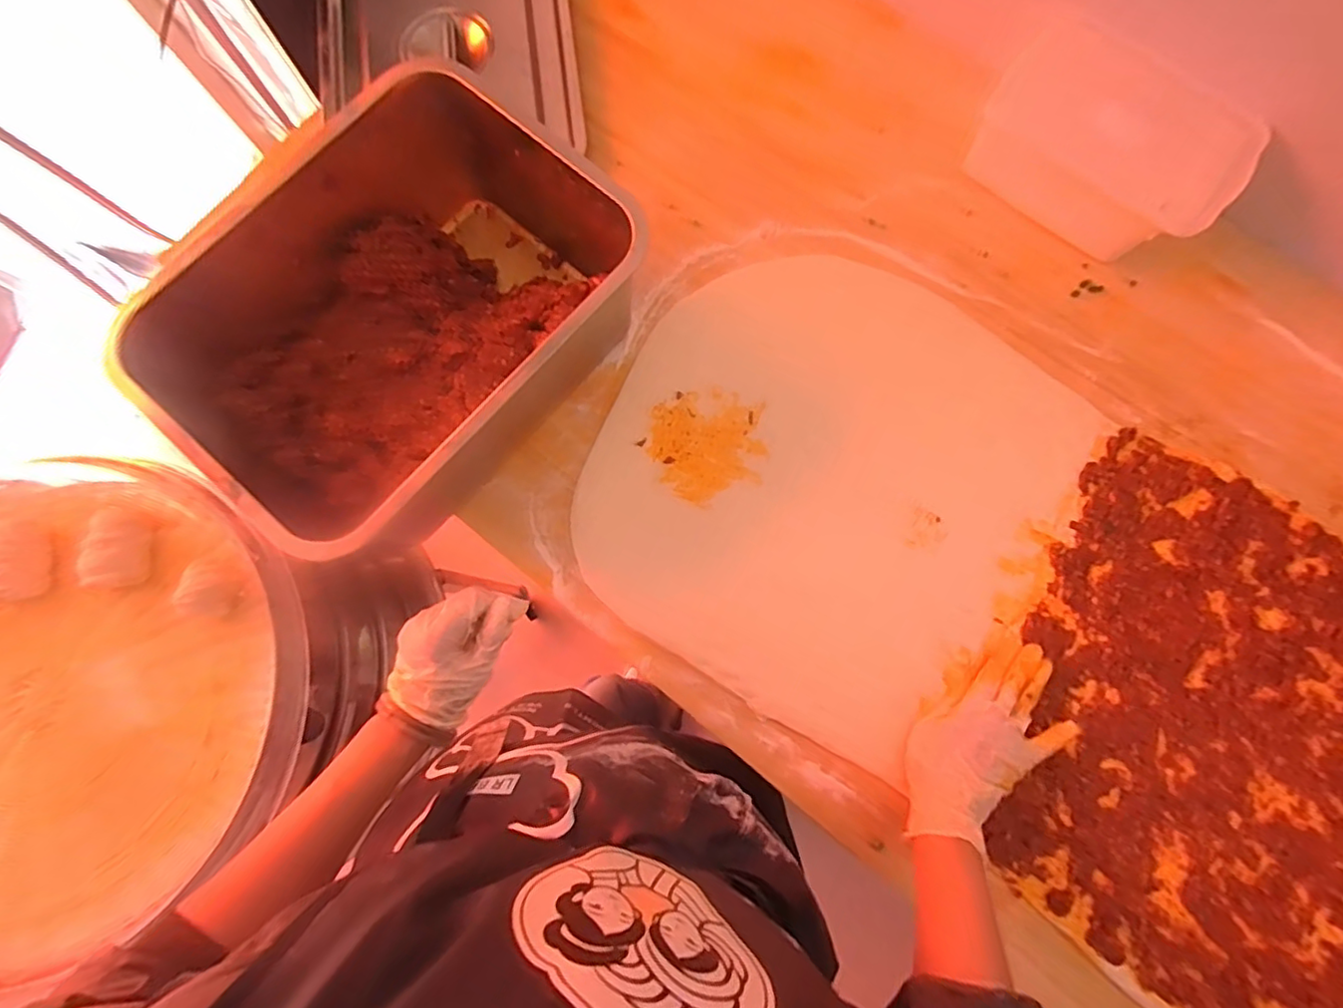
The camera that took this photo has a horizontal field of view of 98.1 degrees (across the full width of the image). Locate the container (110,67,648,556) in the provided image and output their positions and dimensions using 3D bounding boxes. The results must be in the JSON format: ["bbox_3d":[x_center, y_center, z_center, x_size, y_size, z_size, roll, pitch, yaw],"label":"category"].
[{"bbox_3d":[-0.245,-0.157,0.544,0.295,0.151,0.408,43,81,8],"label":"container"}]

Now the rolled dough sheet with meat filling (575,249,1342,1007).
[{"bbox_3d":[0.344,0.089,0.587,0.912,0.024,0.479,35,80,7],"label":"rolled dough sheet with meat filling"}]

